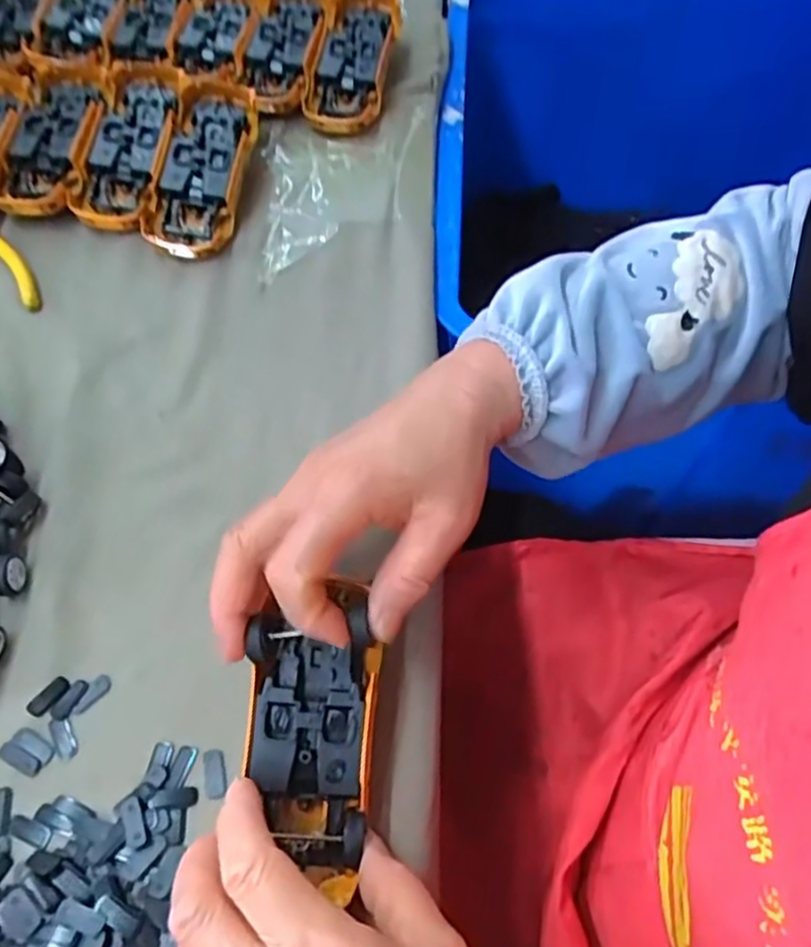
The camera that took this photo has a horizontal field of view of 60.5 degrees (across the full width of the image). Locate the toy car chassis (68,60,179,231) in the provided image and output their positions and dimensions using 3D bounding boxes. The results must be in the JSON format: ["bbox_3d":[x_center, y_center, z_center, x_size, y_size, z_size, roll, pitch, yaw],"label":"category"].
[{"bbox_3d":[-0.193,-0.228,0.484,0.057,0.021,0.134,8,74,1],"label":"toy car chassis"}]

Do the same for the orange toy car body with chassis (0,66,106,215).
[{"bbox_3d":[-0.249,-0.233,0.490,0.059,0.030,0.131,7,61,1],"label":"orange toy car body with chassis"}]

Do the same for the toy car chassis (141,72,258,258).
[{"bbox_3d":[-0.139,-0.208,0.473,0.057,0.018,0.132,8,78,2],"label":"toy car chassis"}]

